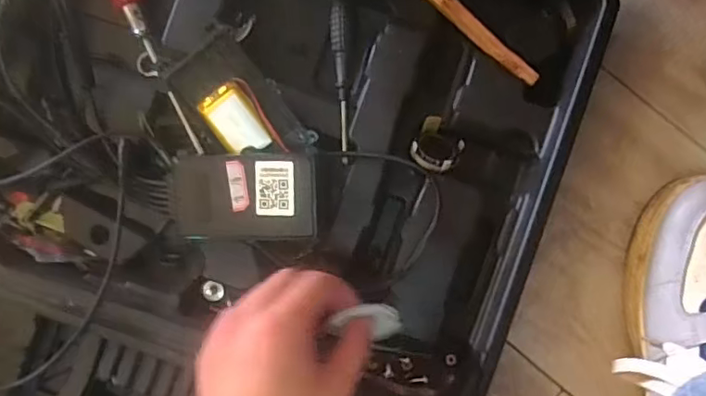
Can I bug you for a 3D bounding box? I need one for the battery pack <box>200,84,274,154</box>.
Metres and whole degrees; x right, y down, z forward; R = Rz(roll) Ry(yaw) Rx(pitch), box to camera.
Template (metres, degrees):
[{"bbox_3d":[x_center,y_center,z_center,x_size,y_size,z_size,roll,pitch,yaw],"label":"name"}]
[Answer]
[{"bbox_3d":[-0.081,-0.052,0.400,0.031,0.011,0.046,-33,87,1],"label":"battery pack"}]

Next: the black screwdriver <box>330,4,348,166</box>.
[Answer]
[{"bbox_3d":[-0.010,-0.081,0.413,0.010,0.009,0.113,-2,87,2],"label":"black screwdriver"}]

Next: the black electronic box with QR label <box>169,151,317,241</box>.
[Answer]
[{"bbox_3d":[-0.072,0.000,0.391,0.095,0.028,0.056,-1,87,2],"label":"black electronic box with QR label"}]

